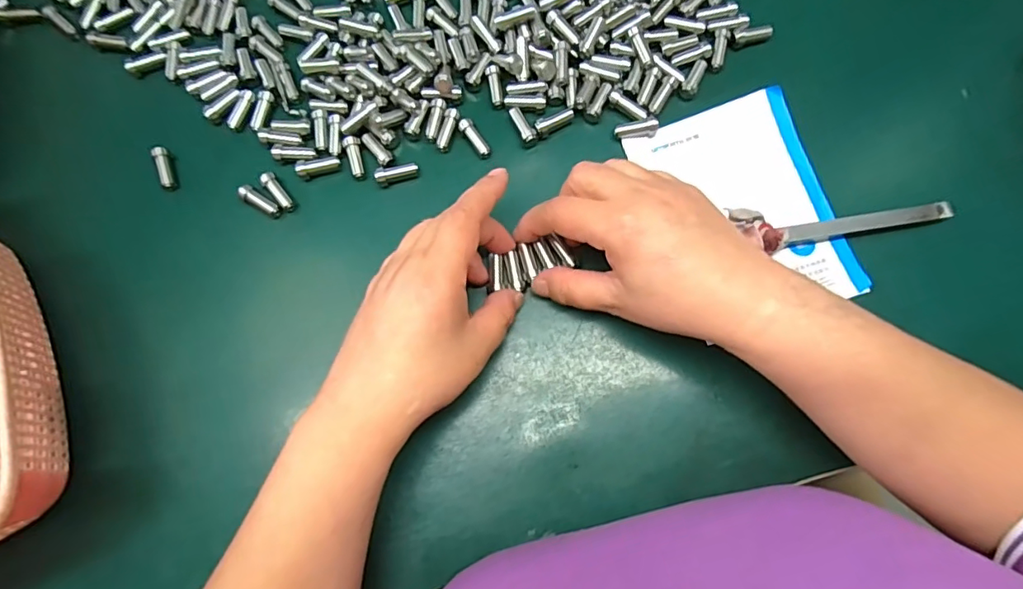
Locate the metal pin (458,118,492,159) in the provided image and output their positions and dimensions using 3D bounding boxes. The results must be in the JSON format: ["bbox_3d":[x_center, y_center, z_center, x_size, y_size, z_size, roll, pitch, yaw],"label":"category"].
[{"bbox_3d":[-0.023,-0.100,0.341,0.009,0.008,0.027,-37,79,-8],"label":"metal pin"}]

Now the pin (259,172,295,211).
[{"bbox_3d":[-0.146,-0.064,0.334,0.008,0.009,0.027,-39,79,-8],"label":"pin"}]

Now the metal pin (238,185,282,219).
[{"bbox_3d":[-0.156,-0.057,0.333,0.027,0.011,0.009,33,79,8],"label":"metal pin"}]

